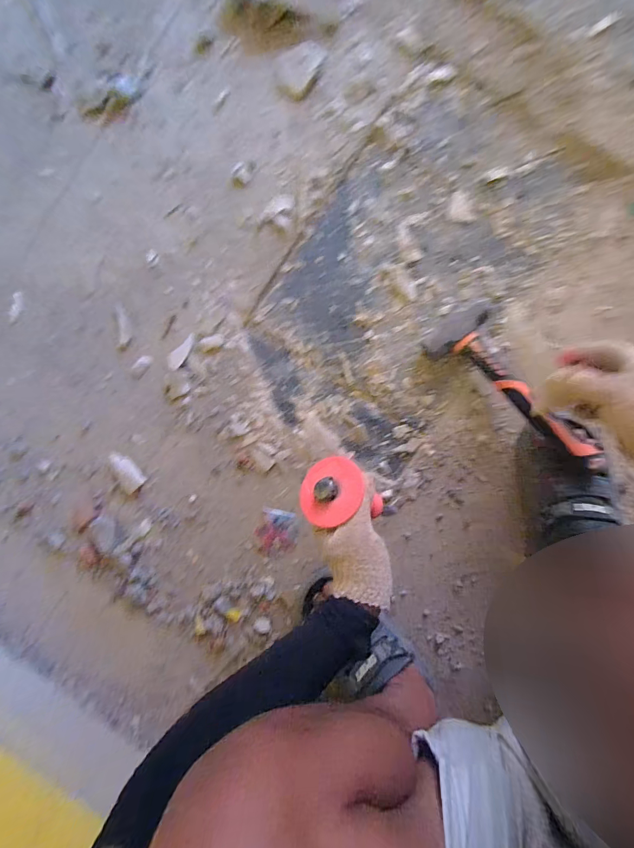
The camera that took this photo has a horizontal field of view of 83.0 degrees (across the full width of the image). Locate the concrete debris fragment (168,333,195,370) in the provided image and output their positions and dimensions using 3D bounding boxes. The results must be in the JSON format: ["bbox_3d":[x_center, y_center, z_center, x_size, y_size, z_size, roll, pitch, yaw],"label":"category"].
[{"bbox_3d":[-0.203,-0.110,0.541,0.021,0.004,0.059,39,94,-1],"label":"concrete debris fragment"}]

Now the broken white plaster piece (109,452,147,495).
[{"bbox_3d":[-0.294,0.072,0.552,0.033,0.008,0.067,-36,92,4],"label":"broken white plaster piece"}]

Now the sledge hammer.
[{"bbox_3d":[0.267,-0.052,0.501,0.095,0.047,0.263,-39,77,4],"label":"sledge hammer"}]

